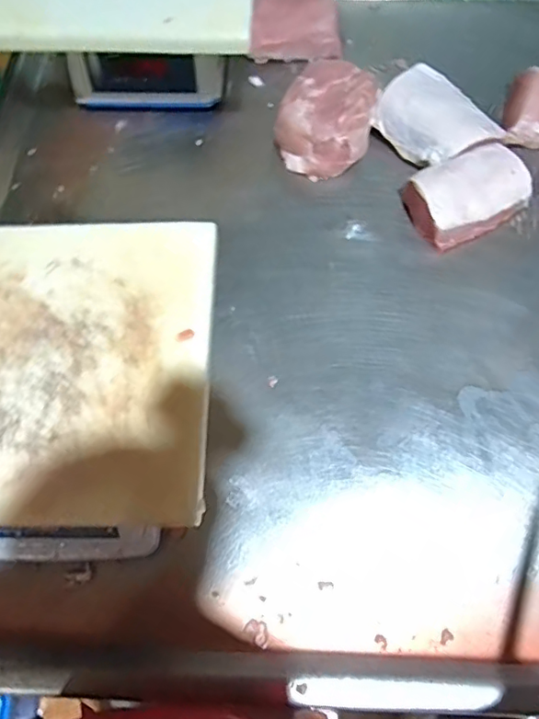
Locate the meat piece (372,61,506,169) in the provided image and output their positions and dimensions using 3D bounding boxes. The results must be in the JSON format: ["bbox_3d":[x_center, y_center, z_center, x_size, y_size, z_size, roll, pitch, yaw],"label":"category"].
[{"bbox_3d":[0.240,-0.356,0.810,0.122,0.056,0.165,-33,69,-13],"label":"meat piece"}]

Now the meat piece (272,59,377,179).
[{"bbox_3d":[0.085,-0.366,0.820,0.141,0.077,0.183,14,66,7],"label":"meat piece"}]

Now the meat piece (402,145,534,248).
[{"bbox_3d":[0.277,-0.233,0.764,0.158,0.059,0.114,-26,68,-11],"label":"meat piece"}]

